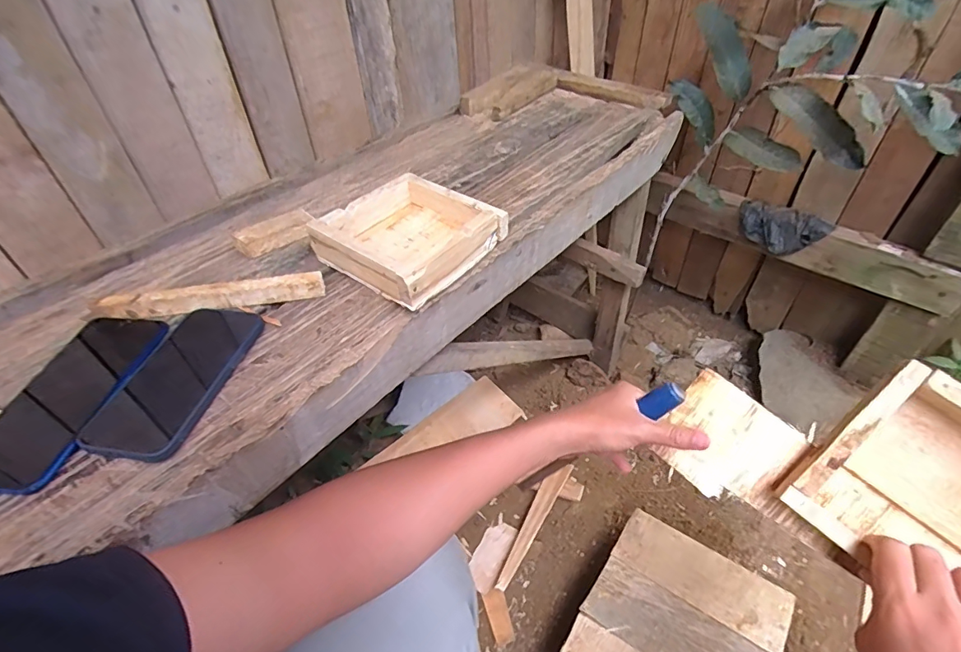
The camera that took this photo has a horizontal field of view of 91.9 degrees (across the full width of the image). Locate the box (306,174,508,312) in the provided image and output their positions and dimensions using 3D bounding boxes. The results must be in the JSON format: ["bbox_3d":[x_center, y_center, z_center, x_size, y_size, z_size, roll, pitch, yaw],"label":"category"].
[{"bbox_3d":[-0.076,-0.098,0.502,0.149,0.048,0.151,28,54,28],"label":"box"}]

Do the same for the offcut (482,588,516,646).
[{"bbox_3d":[0.032,0.482,0.771,0.034,0.011,0.081,-15,46,-10],"label":"offcut"}]

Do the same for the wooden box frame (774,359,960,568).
[{"bbox_3d":[0.355,0.129,0.365,0.156,0.046,0.156,38,98,23],"label":"wooden box frame"}]

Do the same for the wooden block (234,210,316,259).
[{"bbox_3d":[-0.232,-0.106,0.530,0.088,0.024,0.028,-35,52,-26],"label":"wooden block"}]

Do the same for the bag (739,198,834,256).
[{"bbox_3d":[0.642,-0.209,1.002,0.064,0.077,0.172,-36,53,-27],"label":"bag"}]

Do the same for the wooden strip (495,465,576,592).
[{"bbox_3d":[0.102,0.368,0.883,0.036,0.012,0.277,24,46,23],"label":"wooden strip"}]

